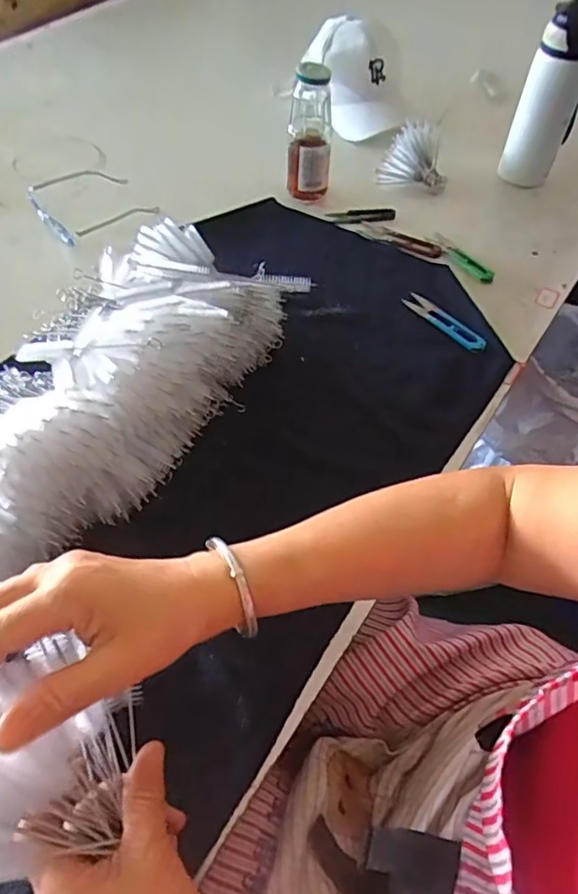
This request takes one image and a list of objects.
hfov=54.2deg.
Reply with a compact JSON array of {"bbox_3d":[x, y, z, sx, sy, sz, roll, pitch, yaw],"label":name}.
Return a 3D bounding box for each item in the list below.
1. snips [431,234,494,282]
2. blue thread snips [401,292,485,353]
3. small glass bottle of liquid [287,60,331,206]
[{"bbox_3d":[0.235,-0.257,0.768,0.029,0.012,0.116,-28,58,-20],"label":"snips"},{"bbox_3d":[0.188,-0.152,0.683,0.026,0.008,0.123,-29,58,-21],"label":"blue thread snips"},{"bbox_3d":[0.029,-0.430,0.789,0.061,0.169,0.047,0,52,0],"label":"small glass bottle of liquid"}]

